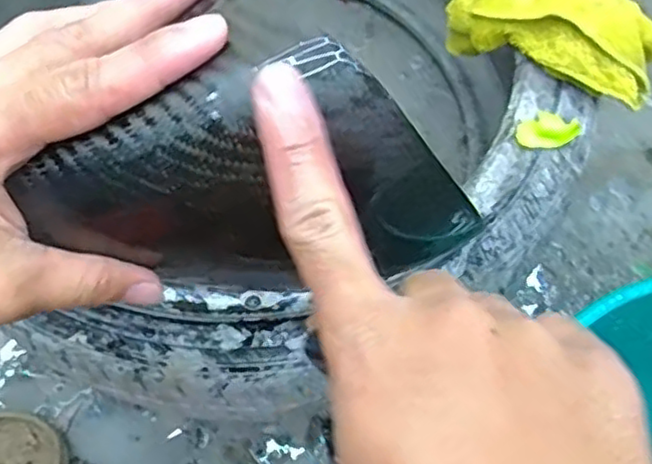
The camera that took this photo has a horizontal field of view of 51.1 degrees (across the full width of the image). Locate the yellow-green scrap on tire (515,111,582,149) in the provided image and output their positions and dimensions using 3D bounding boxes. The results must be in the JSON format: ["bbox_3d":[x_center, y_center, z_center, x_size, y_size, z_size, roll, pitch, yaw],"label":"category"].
[{"bbox_3d":[0.167,-0.076,0.515,0.043,0.014,0.029,-19,71,-8],"label":"yellow-green scrap on tire"}]

